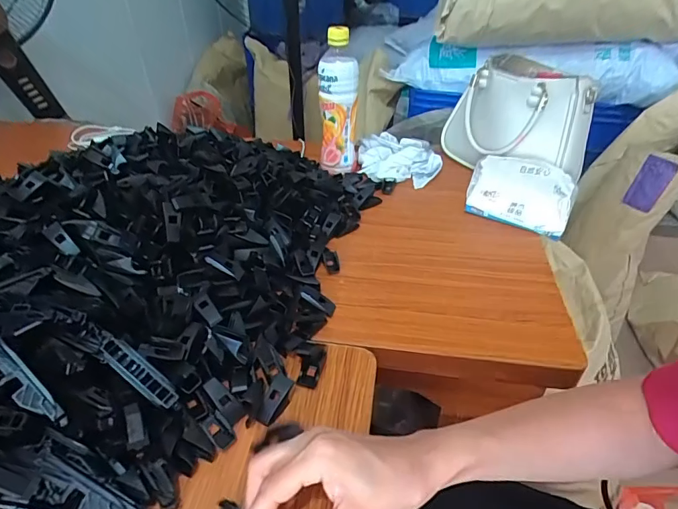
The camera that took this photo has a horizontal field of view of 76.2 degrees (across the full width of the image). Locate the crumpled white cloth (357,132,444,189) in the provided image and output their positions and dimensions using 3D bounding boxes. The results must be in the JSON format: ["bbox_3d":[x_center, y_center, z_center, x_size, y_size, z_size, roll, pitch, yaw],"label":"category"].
[{"bbox_3d":[0.104,-0.171,0.753,0.138,0.046,0.130,2,37,2],"label":"crumpled white cloth"}]

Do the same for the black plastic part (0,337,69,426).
[{"bbox_3d":[-0.221,0.090,0.301,0.078,0.007,0.016,46,49,4],"label":"black plastic part"}]

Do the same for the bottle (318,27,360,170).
[{"bbox_3d":[-0.001,-0.235,0.682,0.059,0.209,0.057,1,37,1],"label":"bottle"}]

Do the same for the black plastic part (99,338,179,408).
[{"bbox_3d":[-0.162,0.096,0.350,0.073,0.010,0.019,39,46,6],"label":"black plastic part"}]

